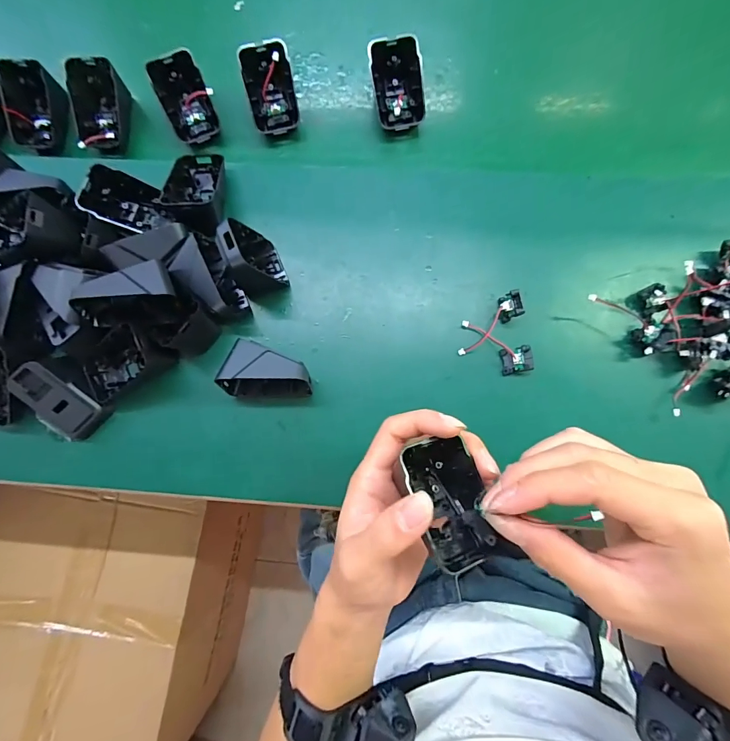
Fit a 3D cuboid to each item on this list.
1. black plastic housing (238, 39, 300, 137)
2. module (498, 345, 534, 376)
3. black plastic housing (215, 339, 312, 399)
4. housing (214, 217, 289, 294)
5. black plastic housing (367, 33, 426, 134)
[{"bbox_3d":[-0.084,-0.250,0.348,0.046,0.041,0.064,-11,80,0],"label":"black plastic housing"},{"bbox_3d":[0.123,-0.008,0.312,0.023,0.010,0.021,-6,80,1],"label":"module"},{"bbox_3d":[-0.076,0.007,0.303,0.063,0.040,0.041,21,81,5],"label":"black plastic housing"},{"bbox_3d":[-0.091,-0.087,0.306,0.044,0.072,0.044,-30,80,-4],"label":"housing"},{"bbox_3d":[0.028,-0.253,0.346,0.043,0.018,0.070,-6,112,1],"label":"black plastic housing"}]

